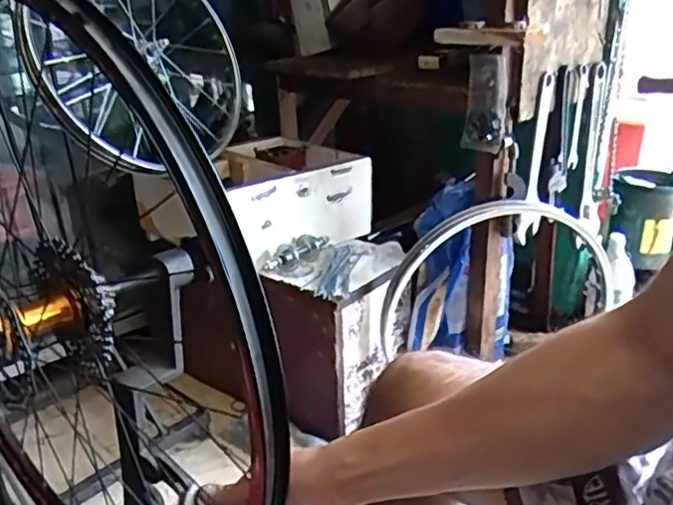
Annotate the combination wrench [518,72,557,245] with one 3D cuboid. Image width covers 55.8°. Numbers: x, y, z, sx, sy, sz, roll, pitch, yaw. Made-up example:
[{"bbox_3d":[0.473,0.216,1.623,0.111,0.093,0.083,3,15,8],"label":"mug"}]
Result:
[{"bbox_3d":[0.344,-0.154,1.087,0.020,0.290,0.066,18,28,41],"label":"combination wrench"}]

